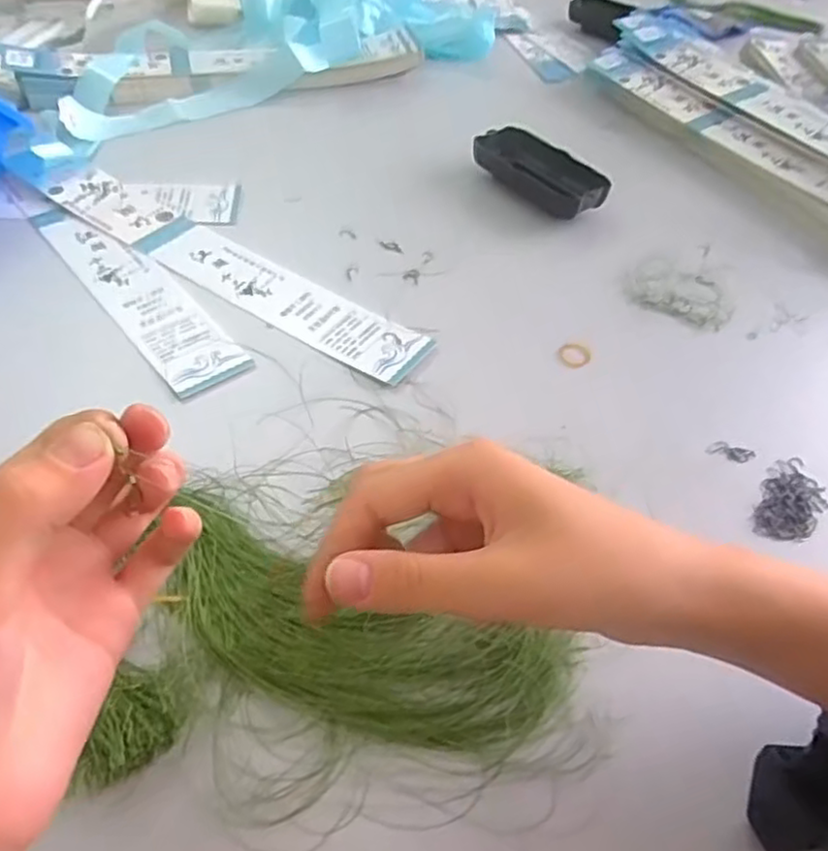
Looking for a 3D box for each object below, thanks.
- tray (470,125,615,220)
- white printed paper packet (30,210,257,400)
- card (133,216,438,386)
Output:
[{"bbox_3d":[0.097,-0.194,0.534,0.053,0.023,0.111,-30,58,-27],"label":"tray"},{"bbox_3d":[-0.176,-0.087,0.433,0.046,0.004,0.205,-31,58,-28],"label":"white printed paper packet"},{"bbox_3d":[-0.088,-0.085,0.439,0.214,0.005,0.046,29,52,19],"label":"card"}]

